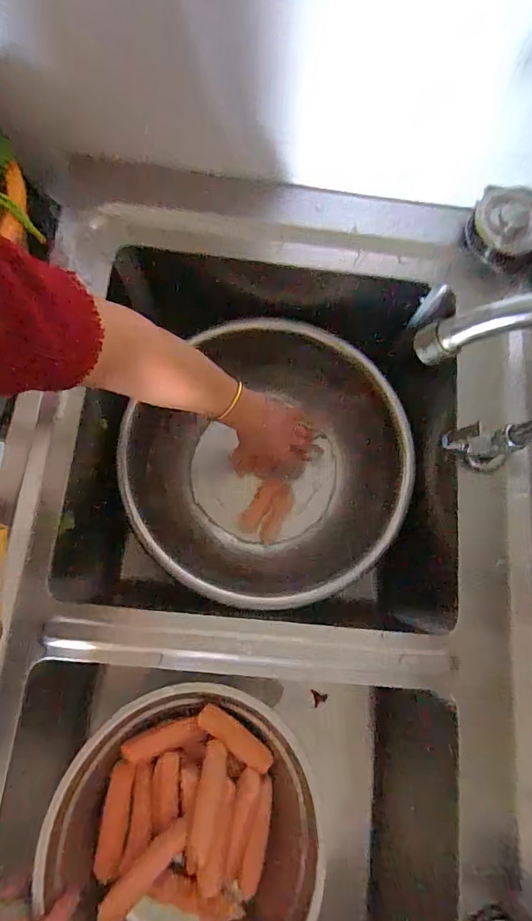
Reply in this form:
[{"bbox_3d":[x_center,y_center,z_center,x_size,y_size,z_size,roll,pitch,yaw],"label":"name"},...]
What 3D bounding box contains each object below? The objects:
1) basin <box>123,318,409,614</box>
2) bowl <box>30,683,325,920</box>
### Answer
[{"bbox_3d":[0.021,0.011,0.613,0.337,0.122,0.377,27,79,4],"label":"basin"},{"bbox_3d":[-0.078,0.362,0.419,0.253,0.100,0.253,5,59,-9],"label":"bowl"}]

